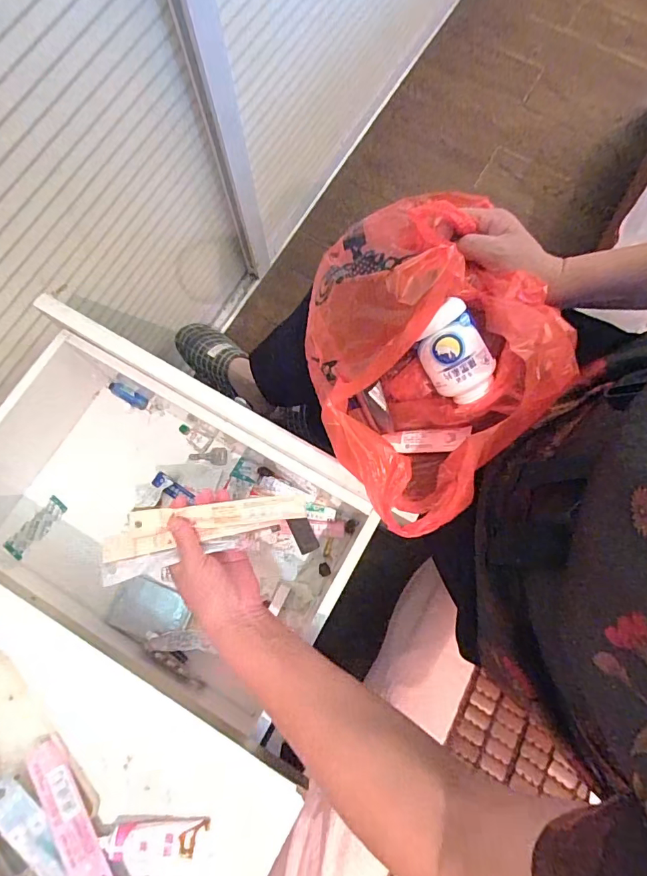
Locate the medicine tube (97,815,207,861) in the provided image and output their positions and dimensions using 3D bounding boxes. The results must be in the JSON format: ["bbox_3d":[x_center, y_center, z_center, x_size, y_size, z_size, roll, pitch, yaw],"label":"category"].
[{"bbox_3d":[-0.140,0.337,0.377,0.084,0.013,0.028,0,78,1],"label":"medicine tube"}]

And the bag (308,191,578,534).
[{"bbox_3d":[0.092,-0.085,0.426,0.207,0.136,0.287,-23,78,-4],"label":"bag"}]

